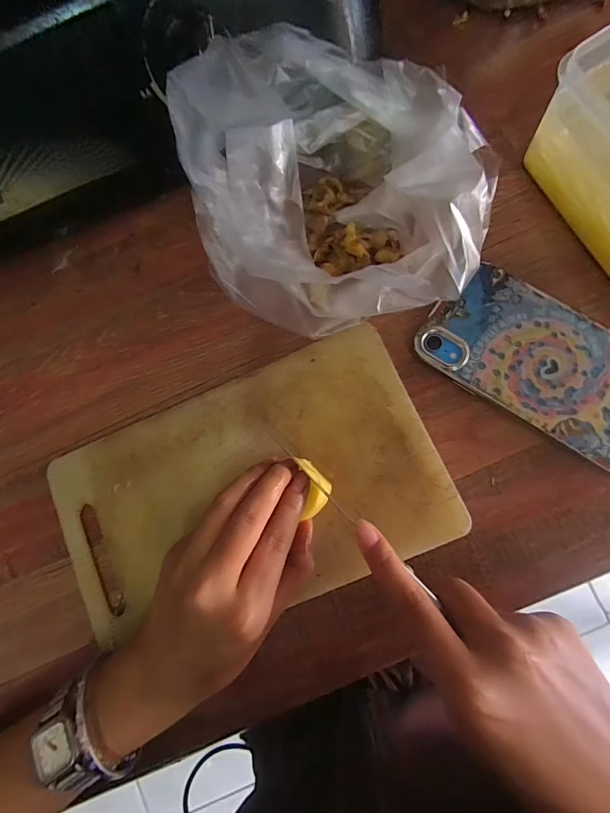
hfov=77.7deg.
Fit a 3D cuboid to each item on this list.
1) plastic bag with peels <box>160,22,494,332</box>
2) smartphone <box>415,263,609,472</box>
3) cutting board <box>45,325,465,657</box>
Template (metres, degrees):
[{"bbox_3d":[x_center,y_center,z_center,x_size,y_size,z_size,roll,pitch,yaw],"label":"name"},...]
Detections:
[{"bbox_3d":[0.020,-0.109,0.210,0.154,0.110,0.127,25,86,9],"label":"plastic bag with peels"},{"bbox_3d":[0.150,-0.026,0.237,0.146,0.012,0.074,34,87,9],"label":"smartphone"},{"bbox_3d":[-0.038,0.056,0.245,0.242,0.009,0.145,-23,81,3],"label":"cutting board"}]

